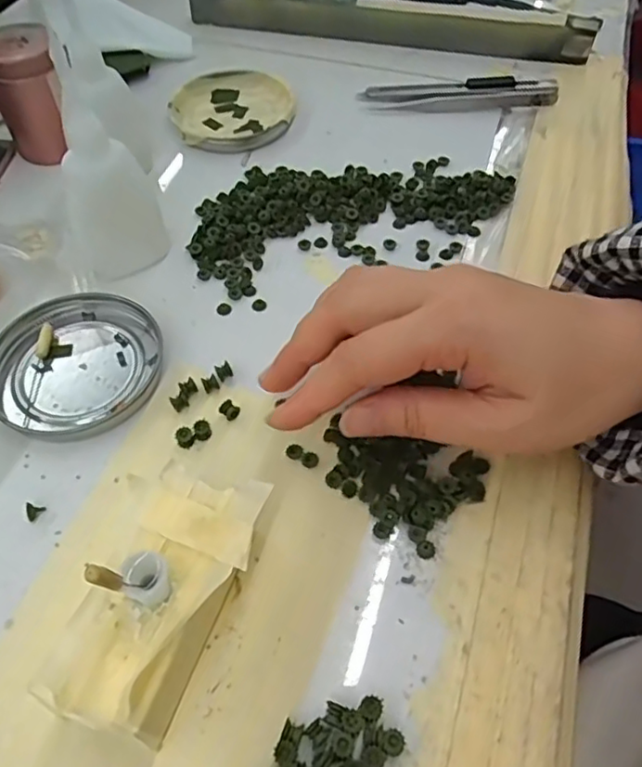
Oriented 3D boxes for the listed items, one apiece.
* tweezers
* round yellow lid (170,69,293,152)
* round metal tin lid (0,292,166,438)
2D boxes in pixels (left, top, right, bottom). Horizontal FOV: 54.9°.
[{"bbox_3d":[0.092,-0.195,0.414,0.127,0.010,0.027,2,55,1],"label":"tweezers"},{"bbox_3d":[-0.059,-0.182,0.406,0.077,0.007,0.080,0,55,0],"label":"round yellow lid"},{"bbox_3d":[-0.114,-0.010,0.287,0.075,0.009,0.075,0,55,0],"label":"round metal tin lid"}]

